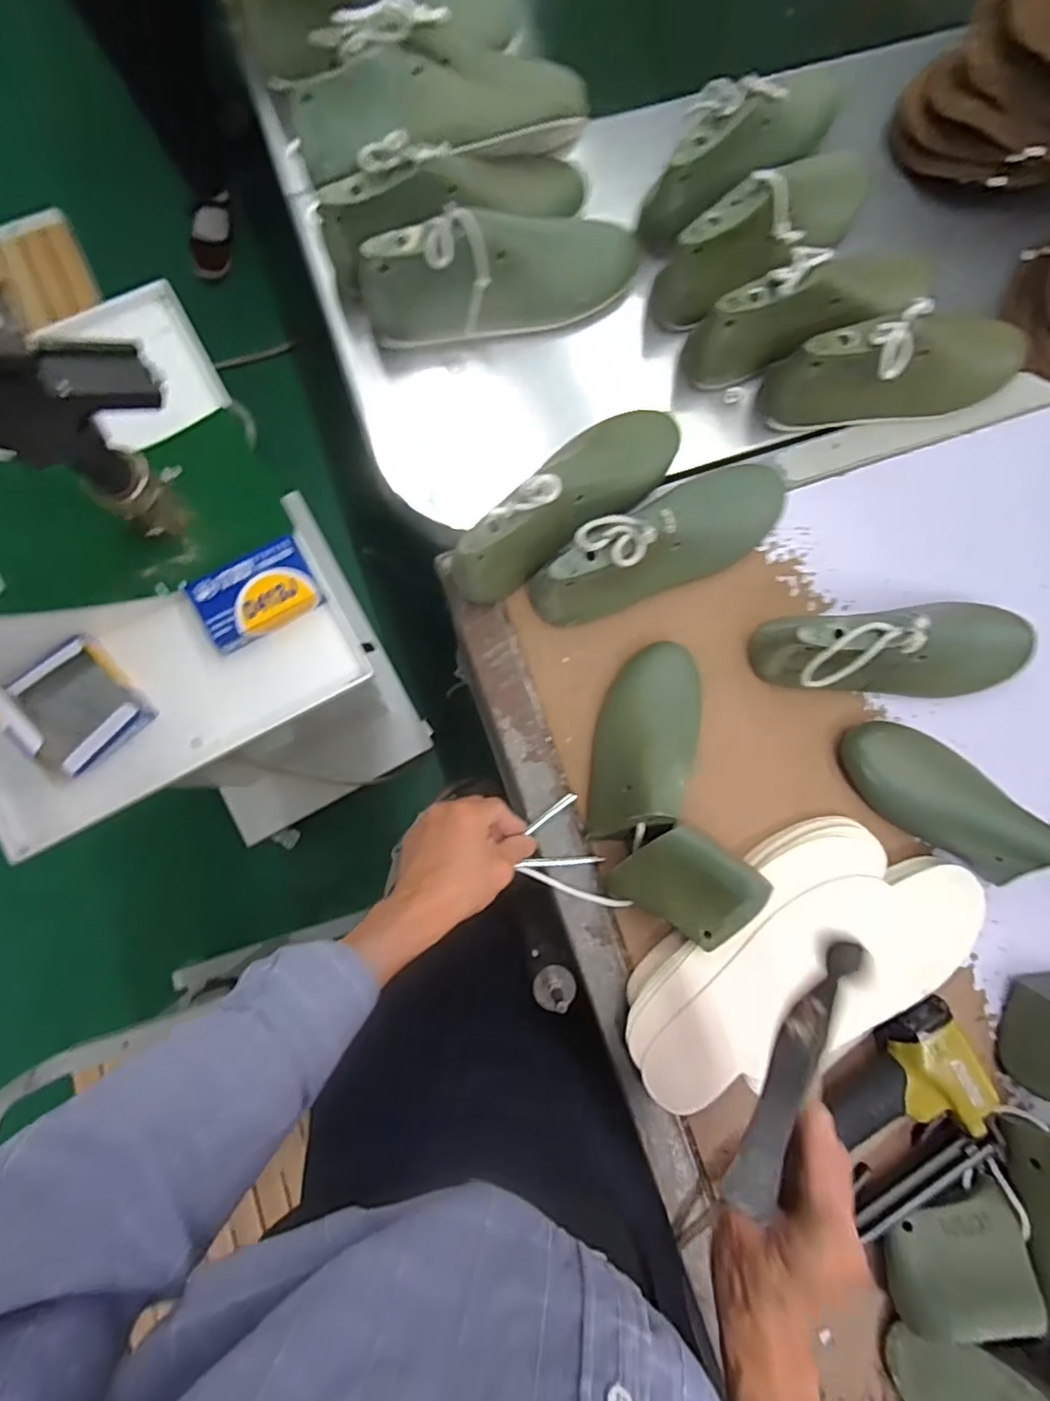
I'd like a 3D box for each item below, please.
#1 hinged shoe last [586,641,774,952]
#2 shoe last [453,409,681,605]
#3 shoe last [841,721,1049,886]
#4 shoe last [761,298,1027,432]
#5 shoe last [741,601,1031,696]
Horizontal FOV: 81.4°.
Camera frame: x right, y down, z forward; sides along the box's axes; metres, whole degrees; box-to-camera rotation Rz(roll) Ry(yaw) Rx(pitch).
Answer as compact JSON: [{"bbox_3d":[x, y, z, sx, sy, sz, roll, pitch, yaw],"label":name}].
[{"bbox_3d":[0.110,0.078,0.507,0.110,0.082,0.239,-12,83,-5],"label":"hinged shoe last"},{"bbox_3d":[0.044,-0.180,0.525,0.256,0.089,0.079,-43,87,-7],"label":"shoe last"},{"bbox_3d":[0.354,0.086,0.526,0.170,0.065,0.068,40,82,15],"label":"shoe last"},{"bbox_3d":[0.360,-0.307,0.560,0.262,0.092,0.064,-13,84,-5],"label":"shoe last"},{"bbox_3d":[0.335,-0.046,0.524,0.257,0.095,0.078,-1,83,-3],"label":"shoe last"}]

